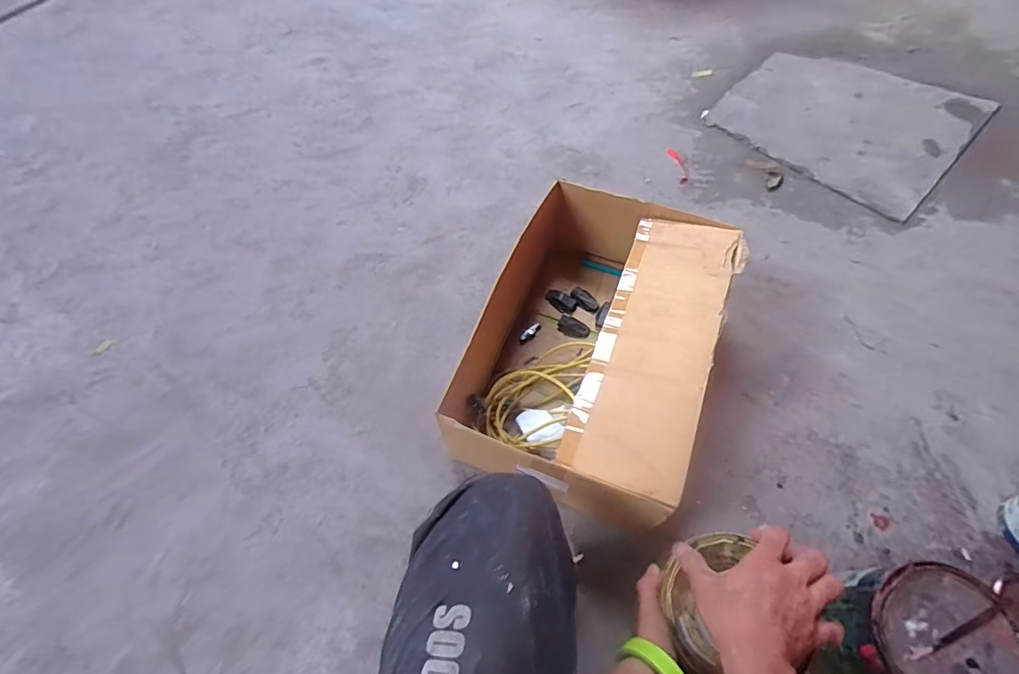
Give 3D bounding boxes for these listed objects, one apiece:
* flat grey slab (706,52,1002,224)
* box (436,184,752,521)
[{"bbox_3d":[0.859,-0.562,1.253,0.525,0.026,0.486,40,71,18],"label":"flat grey slab"},{"bbox_3d":[0.147,0.009,0.853,0.353,0.201,0.519,22,64,11],"label":"box"}]

